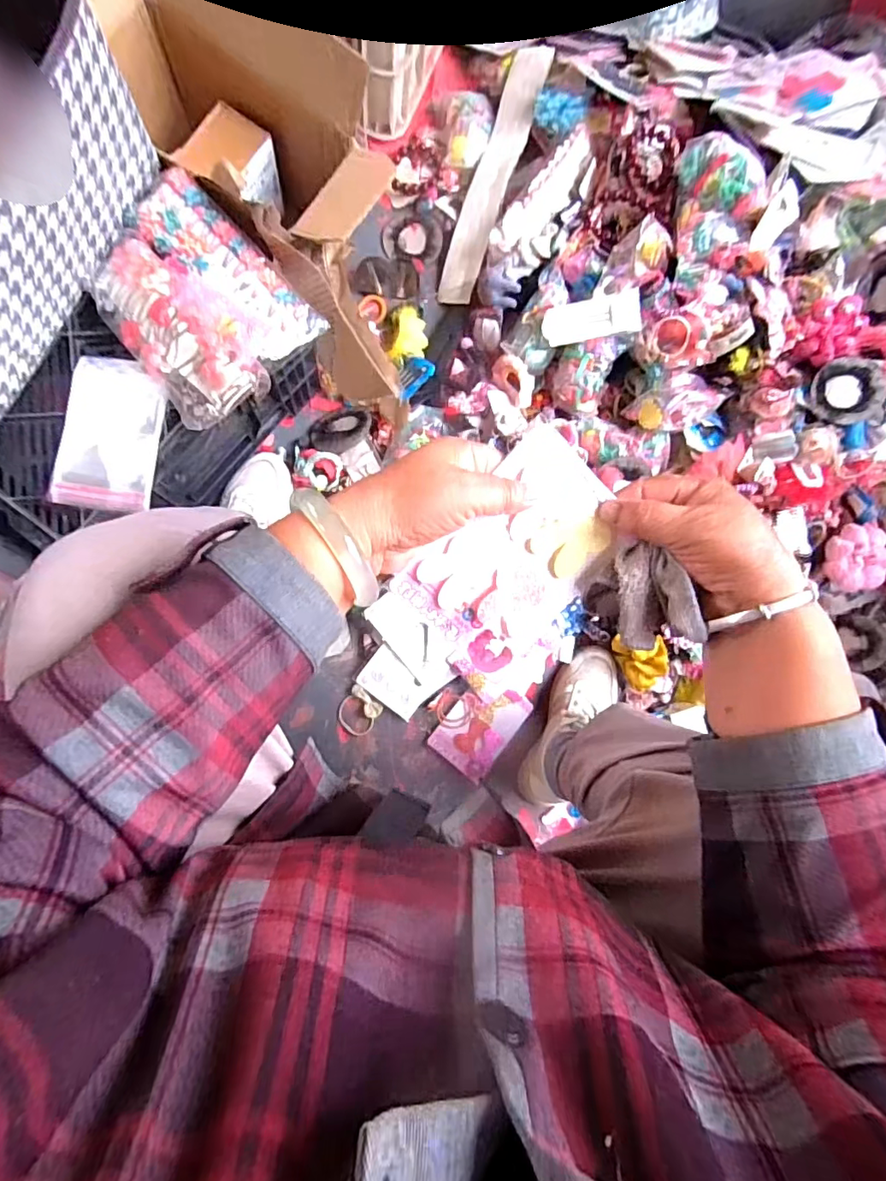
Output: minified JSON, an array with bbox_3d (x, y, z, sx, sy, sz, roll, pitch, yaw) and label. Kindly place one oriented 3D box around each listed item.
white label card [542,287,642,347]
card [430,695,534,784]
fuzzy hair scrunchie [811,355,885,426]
[{"bbox_3d":[0.208,-0.382,0.737,0.132,0.009,0.054,-7,98,7],"label":"white label card"},{"bbox_3d":[0.056,0.198,0.763,0.092,0.010,0.134,38,81,-3],"label":"card"},{"bbox_3d":[0.572,-0.281,0.743,0.104,0.017,0.090,-17,95,6],"label":"fuzzy hair scrunchie"}]

